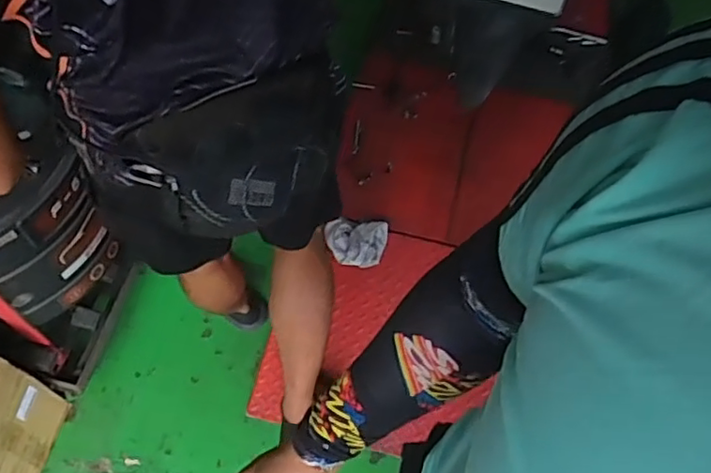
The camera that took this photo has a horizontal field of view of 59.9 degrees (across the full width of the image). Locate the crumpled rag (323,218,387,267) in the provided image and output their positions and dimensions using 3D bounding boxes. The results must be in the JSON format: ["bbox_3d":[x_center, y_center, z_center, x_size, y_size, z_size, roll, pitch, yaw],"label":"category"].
[{"bbox_3d":[0.002,0.012,1.494,0.148,0.039,0.110,3,58,-1],"label":"crumpled rag"}]

